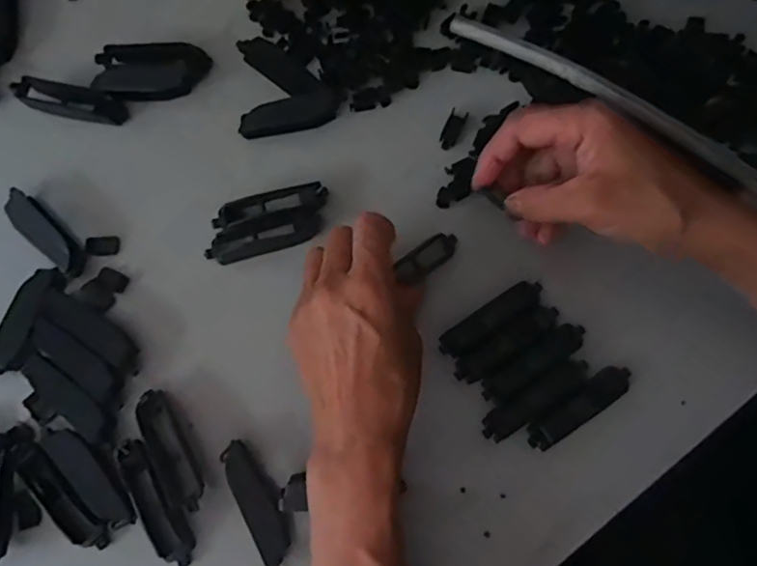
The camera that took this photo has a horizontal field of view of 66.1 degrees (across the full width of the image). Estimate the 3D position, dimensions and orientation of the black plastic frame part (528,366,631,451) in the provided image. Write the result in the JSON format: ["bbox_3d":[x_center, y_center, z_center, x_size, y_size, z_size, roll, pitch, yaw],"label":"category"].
[{"bbox_3d":[0.121,0.073,0.345,0.075,0.009,0.018,-34,76,-10],"label":"black plastic frame part"}]

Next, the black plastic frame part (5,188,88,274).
[{"bbox_3d":[-0.215,-0.032,0.377,0.069,0.017,0.020,41,77,11],"label":"black plastic frame part"}]

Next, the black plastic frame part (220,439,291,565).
[{"bbox_3d":[-0.068,0.125,0.330,0.021,0.006,0.073,-22,76,-39],"label":"black plastic frame part"}]

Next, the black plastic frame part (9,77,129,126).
[{"bbox_3d":[-0.213,-0.125,0.404,0.072,0.019,0.018,11,73,3],"label":"black plastic frame part"}]

